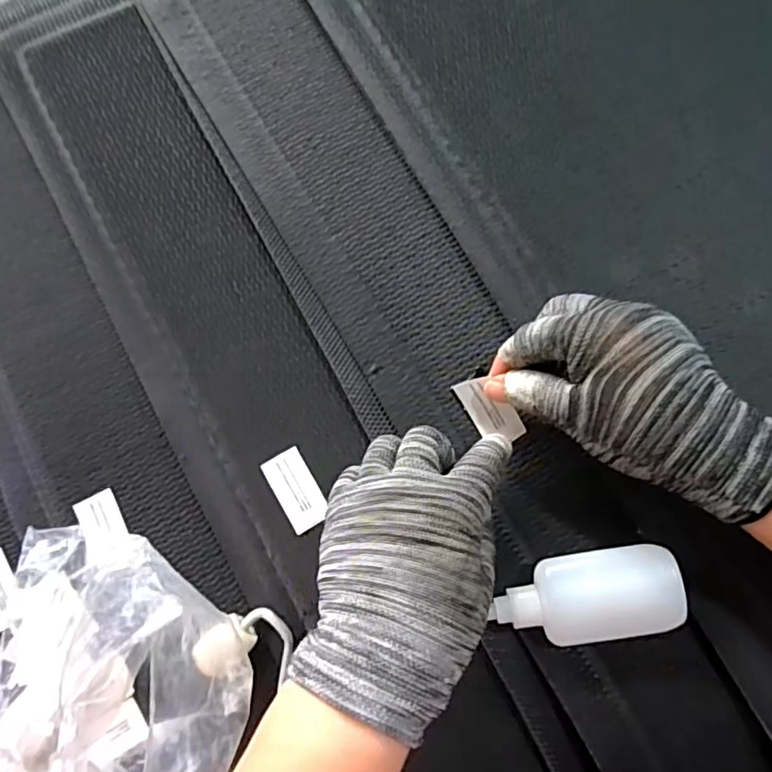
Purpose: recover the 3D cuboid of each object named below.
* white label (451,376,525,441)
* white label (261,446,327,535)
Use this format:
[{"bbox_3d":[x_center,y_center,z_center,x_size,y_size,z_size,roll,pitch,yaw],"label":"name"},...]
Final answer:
[{"bbox_3d":[0.064,0.014,0.361,0.024,0.007,0.047,-29,109,16],"label":"white label"},{"bbox_3d":[-0.057,0.066,0.373,0.027,0.006,0.050,-31,81,-1],"label":"white label"}]

